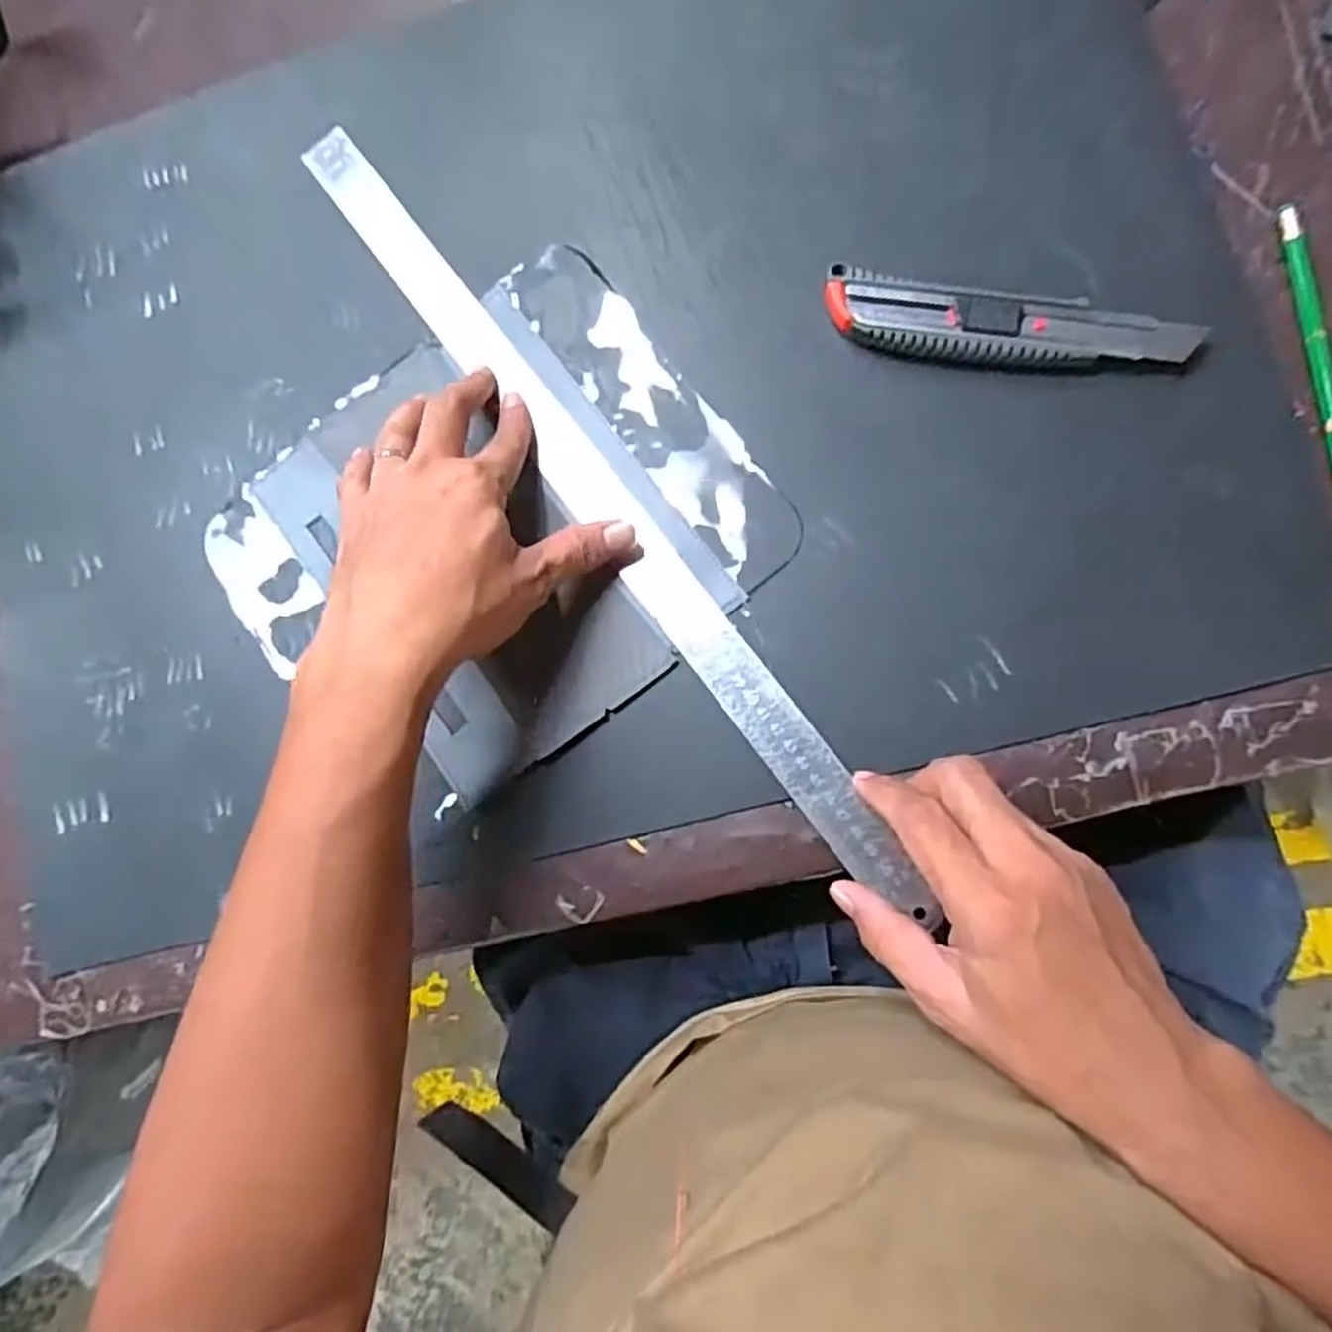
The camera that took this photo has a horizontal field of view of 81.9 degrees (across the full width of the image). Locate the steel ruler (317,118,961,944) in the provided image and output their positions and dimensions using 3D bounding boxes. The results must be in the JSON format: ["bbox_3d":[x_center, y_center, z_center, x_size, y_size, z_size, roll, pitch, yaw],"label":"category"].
[{"bbox_3d":[-0.038,-0.089,0.394,0.030,0.004,0.510,-37,80,3],"label":"steel ruler"}]

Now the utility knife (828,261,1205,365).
[{"bbox_3d":[0.159,-0.161,0.366,0.167,0.012,0.034,15,87,9],"label":"utility knife"}]

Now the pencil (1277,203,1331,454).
[{"bbox_3d":[0.299,-0.148,0.351,0.010,0.004,0.139,-7,83,7],"label":"pencil"}]

